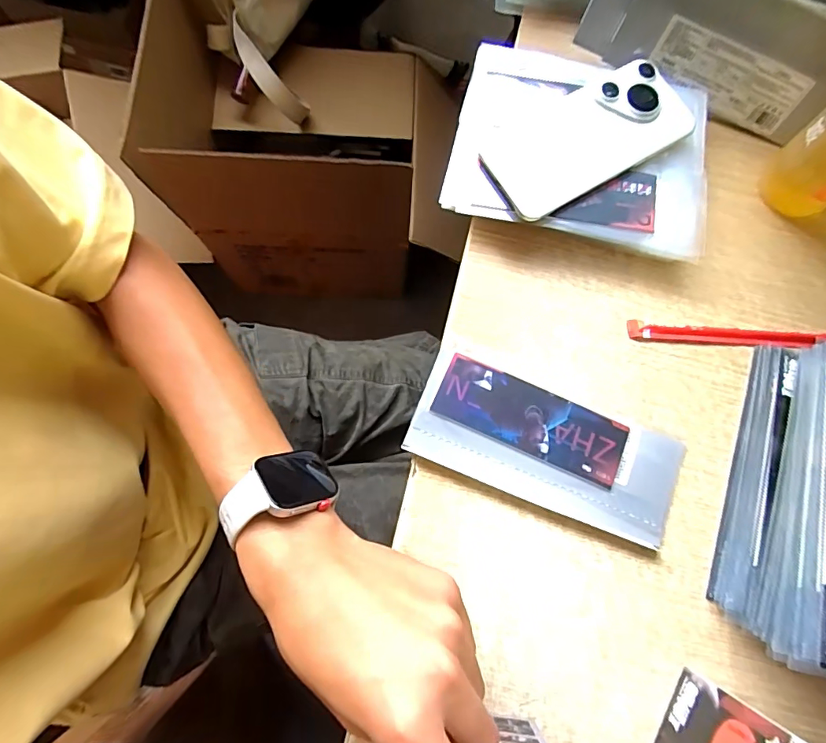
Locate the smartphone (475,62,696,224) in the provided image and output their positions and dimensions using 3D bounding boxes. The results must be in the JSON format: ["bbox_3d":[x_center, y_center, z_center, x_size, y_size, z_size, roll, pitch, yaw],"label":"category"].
[{"bbox_3d":[0.128,-0.172,0.339,0.148,0.009,0.073,-32,84,-3],"label":"smartphone"}]

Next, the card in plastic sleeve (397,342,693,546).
[{"bbox_3d":[0.094,0.054,0.326,0.186,0.008,0.077,22,80,2],"label":"card in plastic sleeve"}]

